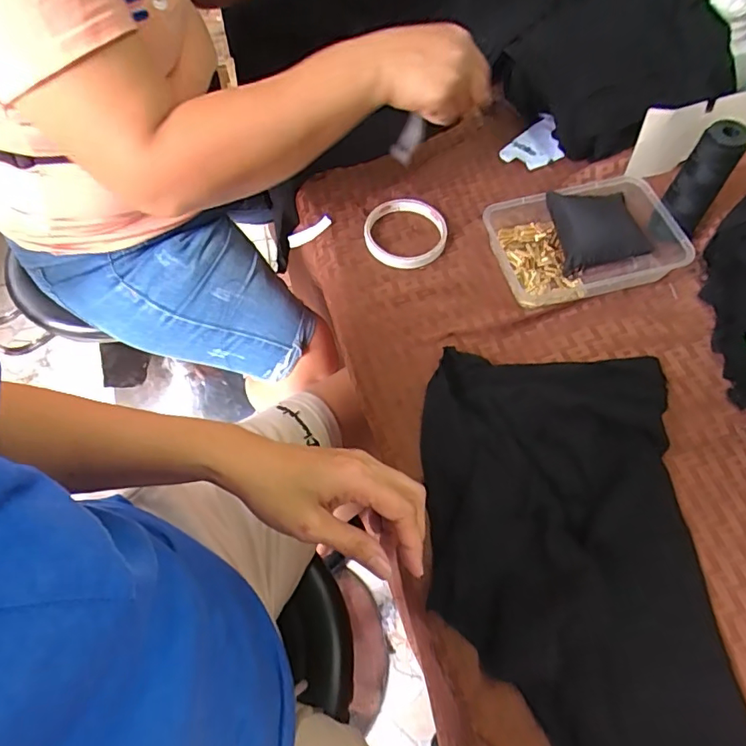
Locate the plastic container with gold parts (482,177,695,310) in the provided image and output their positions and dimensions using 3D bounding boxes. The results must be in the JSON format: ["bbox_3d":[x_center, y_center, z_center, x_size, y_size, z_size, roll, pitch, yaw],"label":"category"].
[{"bbox_3d":[0.210,-0.136,0.504,0.179,0.046,0.130,-12,64,-4],"label":"plastic container with gold parts"}]

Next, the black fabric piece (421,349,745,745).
[{"bbox_3d":[0.160,0.165,0.375,0.211,0.034,0.394,-6,64,-5],"label":"black fabric piece"}]

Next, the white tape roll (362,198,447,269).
[{"bbox_3d":[0.034,-0.149,0.523,0.084,0.010,0.090,-1,62,2],"label":"white tape roll"}]

